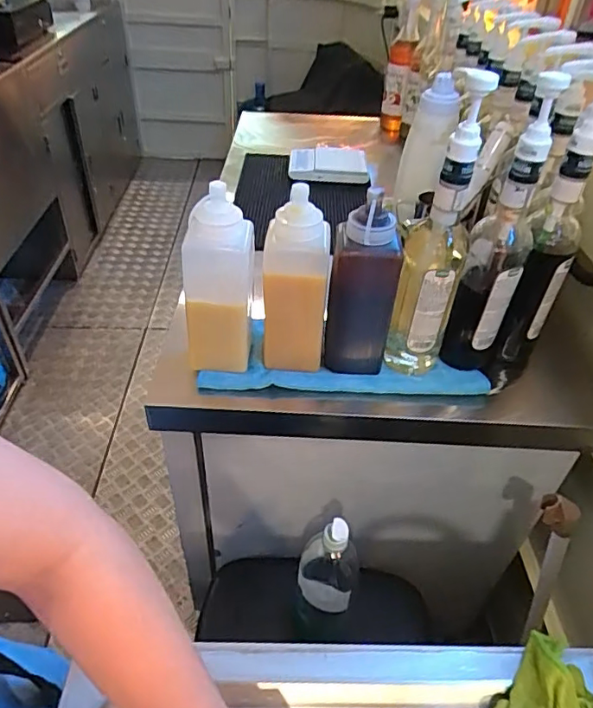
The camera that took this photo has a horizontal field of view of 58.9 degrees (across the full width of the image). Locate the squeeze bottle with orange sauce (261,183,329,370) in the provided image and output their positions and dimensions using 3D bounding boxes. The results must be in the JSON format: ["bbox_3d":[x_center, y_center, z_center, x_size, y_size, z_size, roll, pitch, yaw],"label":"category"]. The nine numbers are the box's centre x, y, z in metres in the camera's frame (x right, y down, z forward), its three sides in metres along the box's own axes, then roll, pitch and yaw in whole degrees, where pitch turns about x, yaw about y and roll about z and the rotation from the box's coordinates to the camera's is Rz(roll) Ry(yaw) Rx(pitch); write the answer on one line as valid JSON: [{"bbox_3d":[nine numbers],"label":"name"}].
[{"bbox_3d":[-0.002,-0.077,0.665,0.080,0.233,0.066,0,41,-3],"label":"squeeze bottle with orange sauce"}]

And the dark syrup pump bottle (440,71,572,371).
[{"bbox_3d":[0.250,-0.134,0.643,0.071,0.356,0.068,18,43,16],"label":"dark syrup pump bottle"}]

